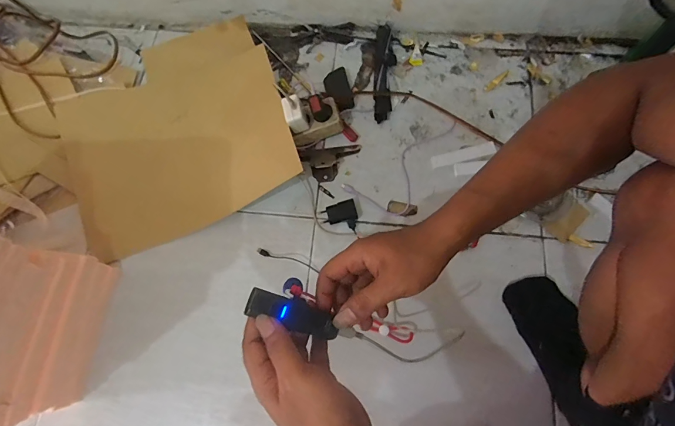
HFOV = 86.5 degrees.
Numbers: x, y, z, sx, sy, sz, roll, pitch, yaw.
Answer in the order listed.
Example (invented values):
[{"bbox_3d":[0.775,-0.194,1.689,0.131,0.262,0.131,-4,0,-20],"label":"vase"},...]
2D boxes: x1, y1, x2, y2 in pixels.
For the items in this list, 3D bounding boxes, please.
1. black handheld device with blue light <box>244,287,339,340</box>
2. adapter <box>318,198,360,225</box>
[{"bbox_3d":[-0.038,0.091,0.324,0.086,0.019,0.027,26,73,-20],"label":"black handheld device with blue light"},{"bbox_3d":[0.004,0.000,0.637,0.064,0.022,0.036,-14,74,-4],"label":"adapter"}]

